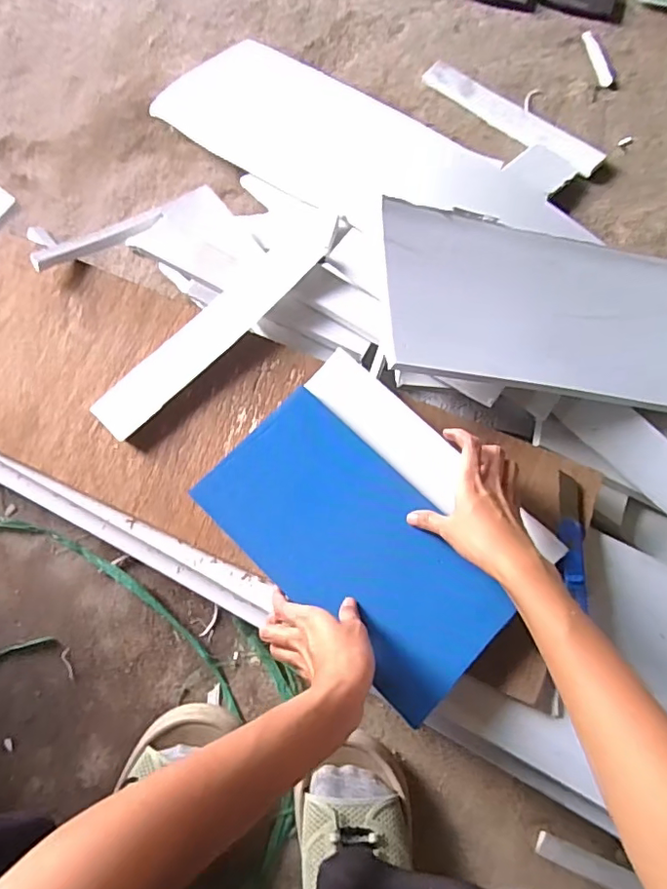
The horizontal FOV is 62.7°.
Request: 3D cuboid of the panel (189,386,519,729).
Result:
[{"bbox_3d":[0.018,0.088,0.498,0.281,0.012,0.149,42,85,15],"label":"panel"}]

